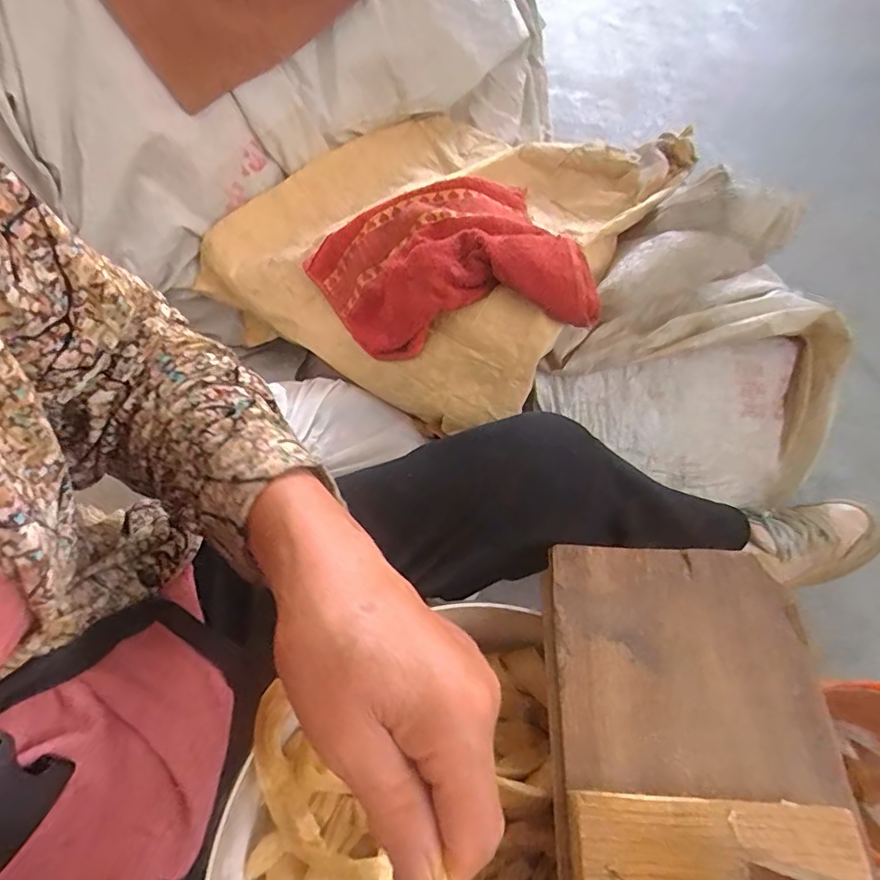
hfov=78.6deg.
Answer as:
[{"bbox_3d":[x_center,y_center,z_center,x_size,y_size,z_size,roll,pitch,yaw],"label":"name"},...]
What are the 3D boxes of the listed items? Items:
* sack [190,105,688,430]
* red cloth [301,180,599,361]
[{"bbox_3d":[-0.017,-0.285,0.672,0.513,0.153,0.429,37,64,21],"label":"sack"},{"bbox_3d":[0.008,-0.164,0.576,0.256,0.118,0.244,-33,63,24],"label":"red cloth"}]

